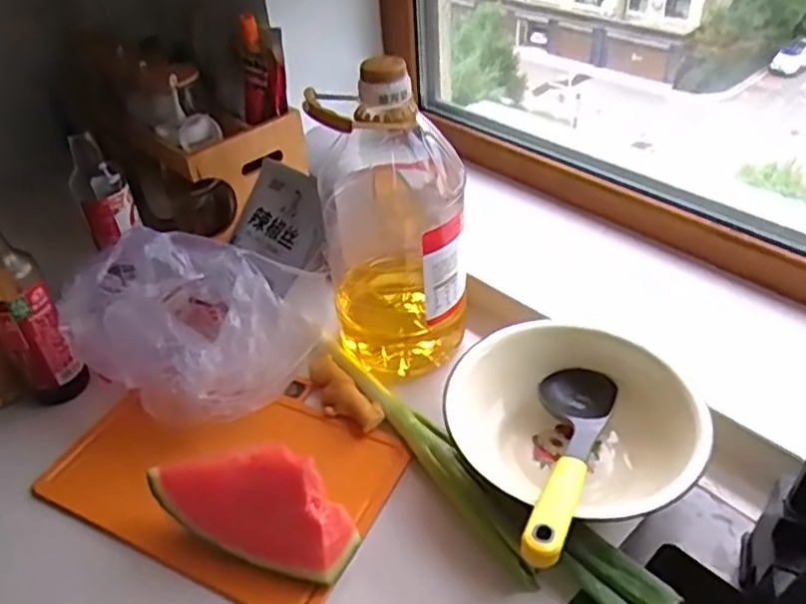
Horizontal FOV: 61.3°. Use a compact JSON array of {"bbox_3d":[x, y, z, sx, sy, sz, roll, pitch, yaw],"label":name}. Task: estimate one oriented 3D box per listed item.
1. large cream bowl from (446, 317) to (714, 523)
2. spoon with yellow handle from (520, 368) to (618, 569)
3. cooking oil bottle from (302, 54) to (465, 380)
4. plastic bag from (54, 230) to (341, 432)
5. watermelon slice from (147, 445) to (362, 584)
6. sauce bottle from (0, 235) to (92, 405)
[{"bbox_3d":[0.167,0.120,0.651,0.200,0.090,0.223,-31,46,-28],"label":"large cream bowl"},{"bbox_3d":[0.138,0.132,0.592,0.067,0.040,0.265,11,22,18],"label":"spoon with yellow handle"},{"bbox_3d":[-0.010,-0.087,0.699,0.142,0.315,0.138,-5,40,-1],"label":"cooking oil bottle"},{"bbox_3d":[-0.208,-0.003,0.717,0.217,0.150,0.217,19,45,26],"label":"plastic bag"},{"bbox_3d":[-0.129,0.171,0.566,0.172,0.107,0.046,8,41,15],"label":"watermelon slice"},{"bbox_3d":[-0.381,0.009,0.676,0.055,0.255,0.056,-34,48,-31],"label":"sauce bottle"}]

